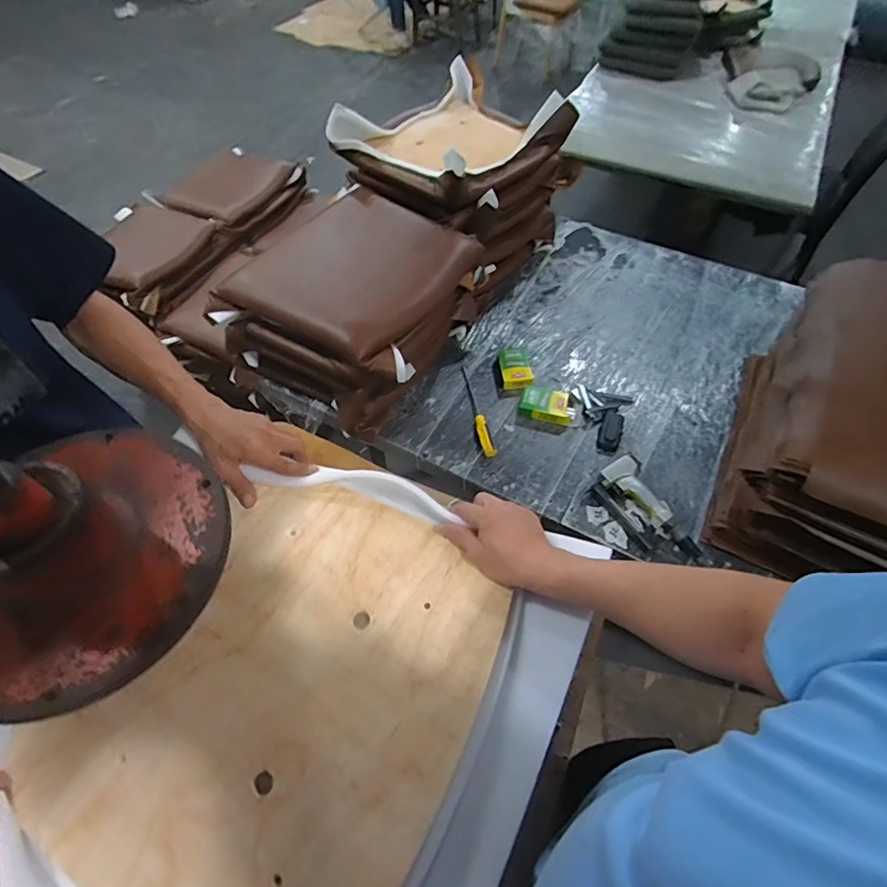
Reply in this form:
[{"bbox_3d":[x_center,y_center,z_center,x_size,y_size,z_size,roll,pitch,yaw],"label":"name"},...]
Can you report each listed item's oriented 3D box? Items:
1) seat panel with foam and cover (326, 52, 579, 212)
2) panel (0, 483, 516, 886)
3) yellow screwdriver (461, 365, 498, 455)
[{"bbox_3d":[0.035,-0.811,1.320,0.435,0.165,0.490,36,63,21],"label":"seat panel with foam and cover"},{"bbox_3d":[-0.161,0.253,0.517,0.362,0.026,0.435,22,59,16],"label":"panel"},{"bbox_3d":[0.078,-0.098,1.218,0.032,0.035,0.306,-11,56,-6],"label":"yellow screwdriver"}]

